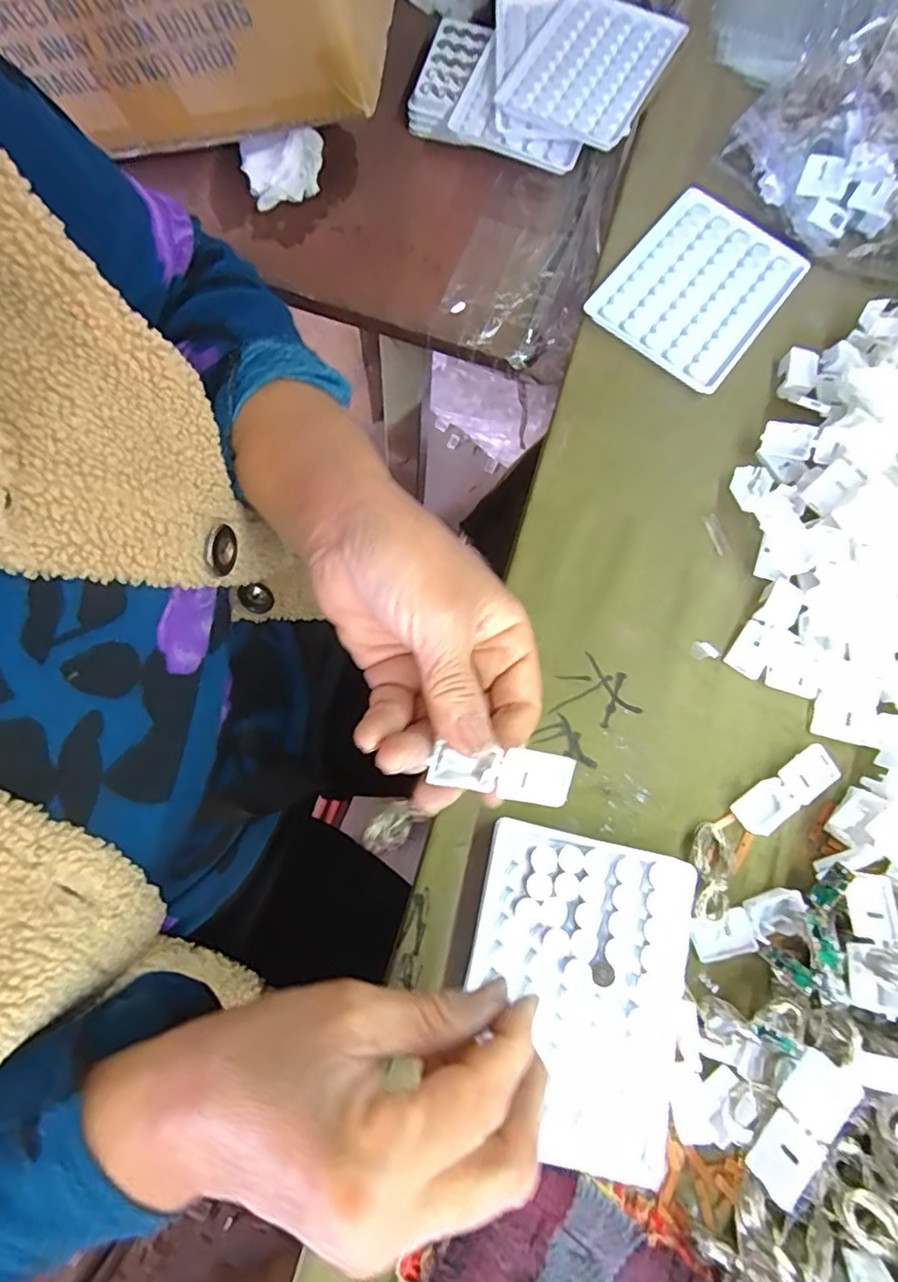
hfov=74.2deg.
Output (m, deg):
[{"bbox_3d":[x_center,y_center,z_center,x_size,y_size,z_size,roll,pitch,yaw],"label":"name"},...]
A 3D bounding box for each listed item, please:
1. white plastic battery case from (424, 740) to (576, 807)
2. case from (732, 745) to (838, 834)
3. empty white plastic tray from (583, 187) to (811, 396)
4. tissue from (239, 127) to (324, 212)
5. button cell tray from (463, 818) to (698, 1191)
[{"bbox_3d":[0.021,0.052,0.233,0.055,0.014,0.019,7,74,-2],"label":"white plastic battery case"},{"bbox_3d":[0.170,0.075,0.297,0.056,0.005,0.020,-34,78,-11],"label":"case"},{"bbox_3d":[0.157,-0.222,0.373,0.093,0.014,0.123,37,76,8],"label":"empty white plastic tray"},{"bbox_3d":[-0.117,-0.331,0.417,0.055,0.037,0.035,-4,74,-3],"label":"tissue"},{"bbox_3d":[0.057,0.155,0.262,0.097,0.012,0.128,12,74,2],"label":"button cell tray"}]

